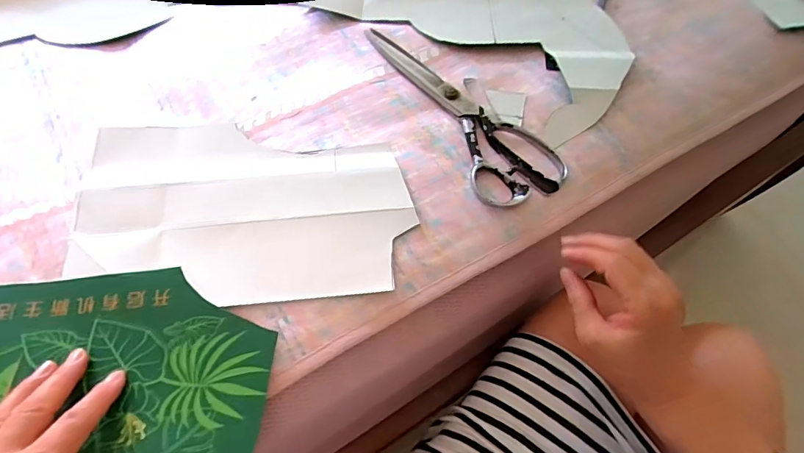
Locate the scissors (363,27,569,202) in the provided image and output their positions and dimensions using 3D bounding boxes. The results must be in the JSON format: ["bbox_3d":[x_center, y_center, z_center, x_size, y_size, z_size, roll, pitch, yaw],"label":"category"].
[{"bbox_3d":[0.058,-0.129,0.451,0.087,0.012,0.258,-24,65,-15],"label":"scissors"}]

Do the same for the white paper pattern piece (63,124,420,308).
[{"bbox_3d":[-0.134,-0.017,0.382,0.273,0.010,0.161,3,61,-1],"label":"white paper pattern piece"}]

